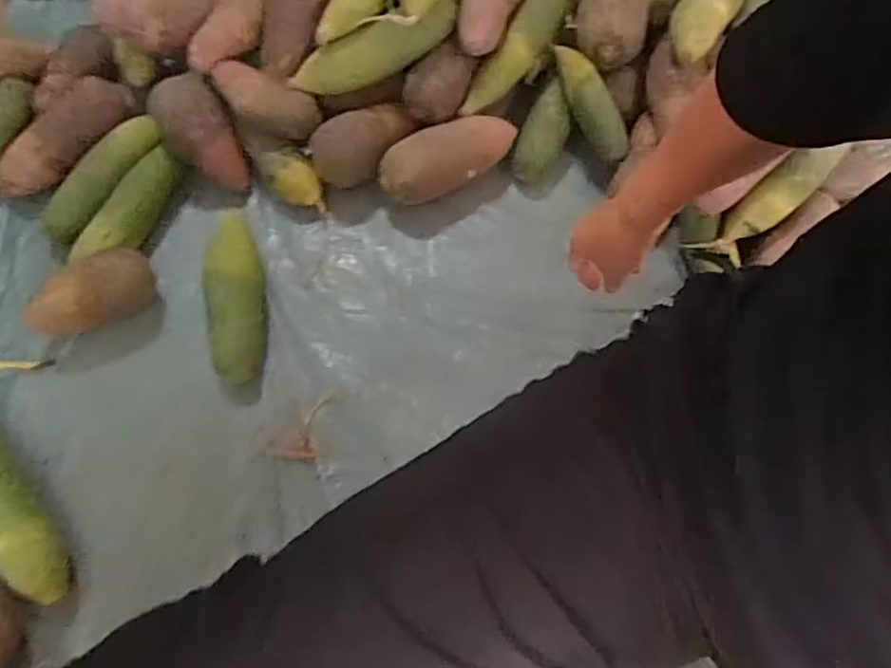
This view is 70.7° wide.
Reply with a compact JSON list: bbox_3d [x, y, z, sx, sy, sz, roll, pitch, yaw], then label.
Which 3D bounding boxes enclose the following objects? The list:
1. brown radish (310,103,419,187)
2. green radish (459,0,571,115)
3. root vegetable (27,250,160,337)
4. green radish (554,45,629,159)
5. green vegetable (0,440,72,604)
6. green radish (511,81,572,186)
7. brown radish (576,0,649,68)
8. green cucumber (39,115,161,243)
[{"bbox_3d":[-0.099,-0.227,0.747,0.123,0.053,0.059,-28,74,-11],"label":"brown radish"},{"bbox_3d":[0.100,-0.366,0.759,0.059,0.056,0.250,32,91,9],"label":"green radish"},{"bbox_3d":[-0.384,-0.041,0.685,0.133,0.069,0.065,-24,73,-10],"label":"root vegetable"},{"bbox_3d":[0.174,-0.281,0.759,0.039,0.041,0.148,-31,95,-12],"label":"green radish"},{"bbox_3d":[-0.438,0.172,0.619,0.055,0.046,0.219,-39,76,-14],"label":"green vegetable"},{"bbox_3d":[0.121,-0.248,0.772,0.056,0.045,0.138,18,92,4],"label":"green radish"},{"bbox_3d":[0.201,-0.393,0.755,0.074,0.061,0.163,11,72,1],"label":"brown radish"},{"bbox_3d":[-0.412,-0.190,0.748,0.053,0.044,0.182,39,74,11],"label":"green cucumber"}]

